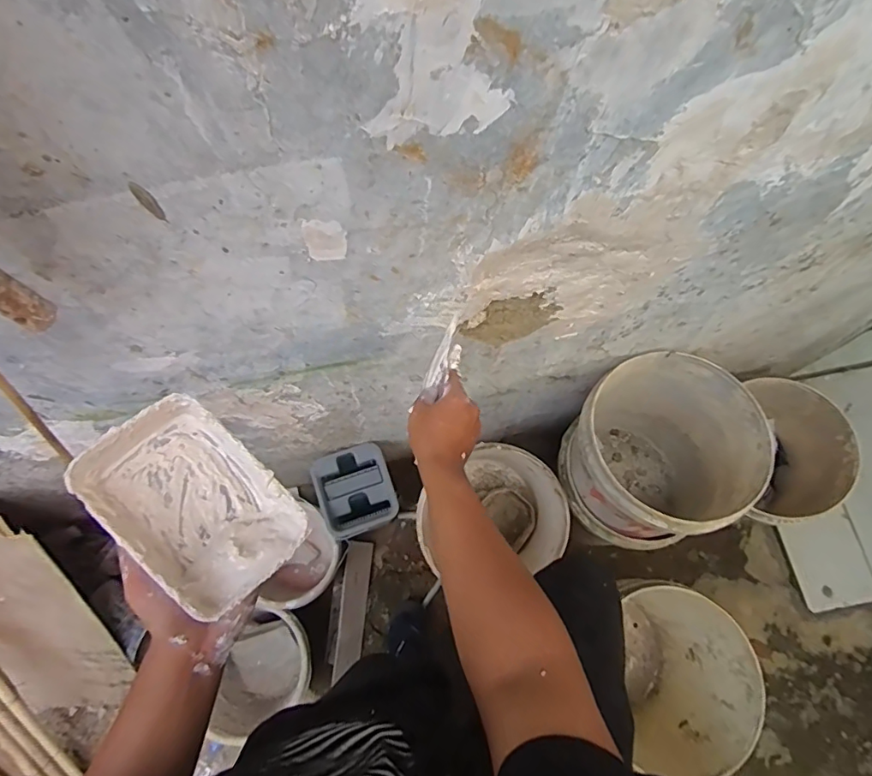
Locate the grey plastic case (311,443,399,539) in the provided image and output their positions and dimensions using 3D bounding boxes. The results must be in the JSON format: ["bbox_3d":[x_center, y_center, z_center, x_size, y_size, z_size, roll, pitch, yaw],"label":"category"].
[{"bbox_3d":[-0.183,0.227,1.142,0.158,0.064,0.176,-19,87,-12],"label":"grey plastic case"}]

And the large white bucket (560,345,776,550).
[{"bbox_3d":[0.422,0.150,1.051,0.310,0.393,0.307,-1,70,2],"label":"large white bucket"}]

